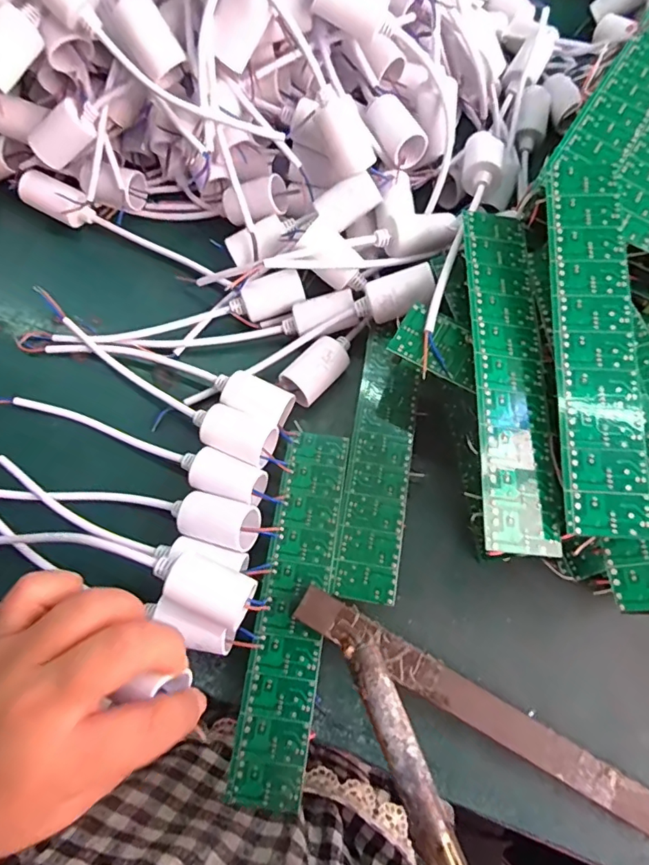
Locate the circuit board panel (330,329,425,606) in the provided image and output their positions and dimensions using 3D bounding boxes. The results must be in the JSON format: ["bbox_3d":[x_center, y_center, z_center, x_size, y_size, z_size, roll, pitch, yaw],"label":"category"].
[{"bbox_3d":[0.036,0.017,0.315,0.040,0.004,0.169,8,73,6],"label":"circuit board panel"}]

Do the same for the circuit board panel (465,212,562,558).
[{"bbox_3d":[0.099,-0.036,0.265,0.039,0.004,0.198,7,68,-9],"label":"circuit board panel"}]

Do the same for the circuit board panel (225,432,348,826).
[{"bbox_3d":[-0.016,0.098,0.289,0.038,0.004,0.200,10,70,0],"label":"circuit board panel"}]

